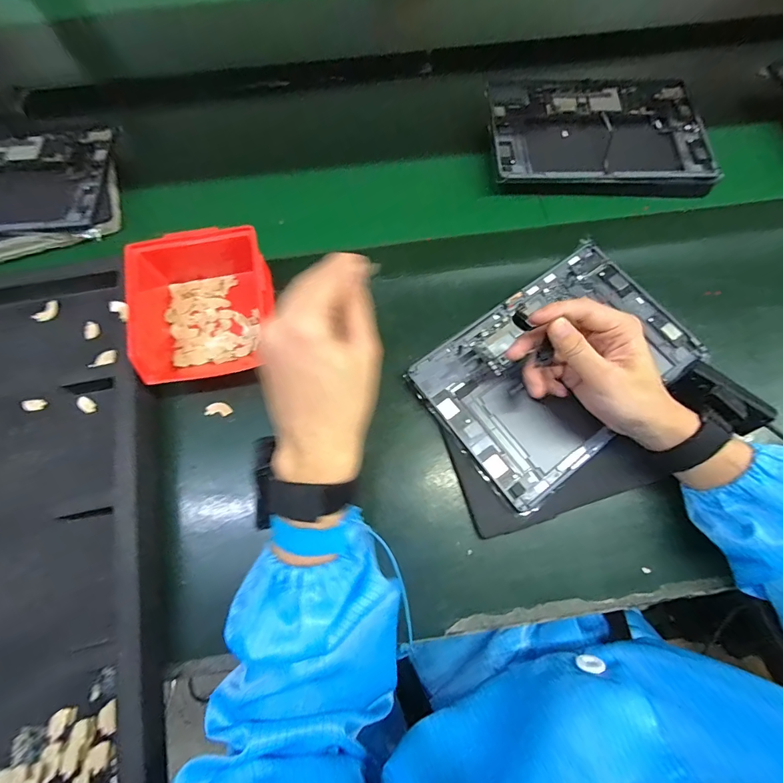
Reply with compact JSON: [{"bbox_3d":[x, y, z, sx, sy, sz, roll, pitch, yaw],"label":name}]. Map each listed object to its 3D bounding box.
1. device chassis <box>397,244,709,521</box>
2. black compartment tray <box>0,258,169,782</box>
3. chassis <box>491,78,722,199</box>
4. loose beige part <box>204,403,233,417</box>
[{"bbox_3d":[0.164,-0.028,0.385,0.255,0.017,0.164,-36,73,-12],"label":"device chassis"},{"bbox_3d":[-0.320,0.110,0.330,0.233,0.042,0.494,-13,69,-4],"label":"black compartment tray"},{"bbox_3d":[0.252,-0.318,0.478,0.253,0.021,0.179,1,69,1],"label":"chassis"},{"bbox_3d":[-0.171,0.018,0.384,0.026,0.004,0.013,5,69,3],"label":"loose beige part"}]

